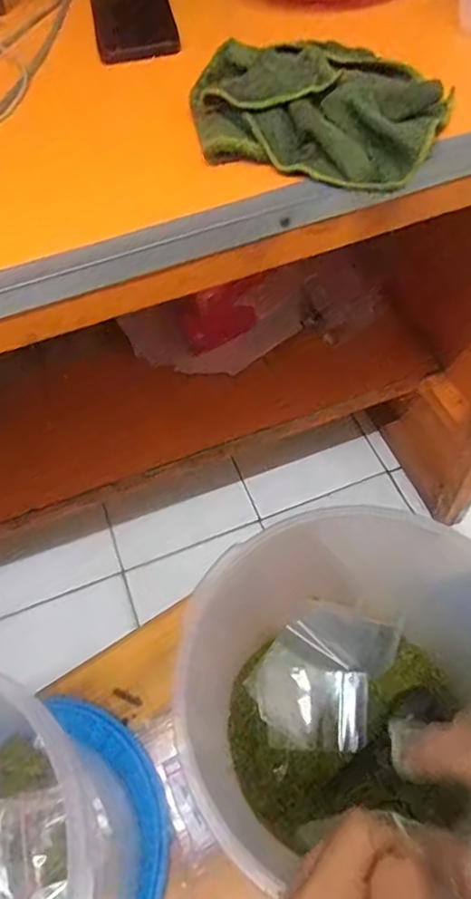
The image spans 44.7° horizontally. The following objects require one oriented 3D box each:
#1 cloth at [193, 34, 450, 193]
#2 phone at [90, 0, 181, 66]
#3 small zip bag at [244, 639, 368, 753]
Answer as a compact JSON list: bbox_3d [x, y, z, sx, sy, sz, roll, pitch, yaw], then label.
[{"bbox_3d":[0.060,-0.271,0.445,0.194,0.035,0.134,17,61,15],"label":"cloth"},{"bbox_3d":[-0.106,-0.449,0.591,0.080,0.008,0.159,-11,63,-2],"label":"phone"},{"bbox_3d":[0.072,0.241,0.556,0.116,0.018,0.085,13,61,-9],"label":"small zip bag"}]

